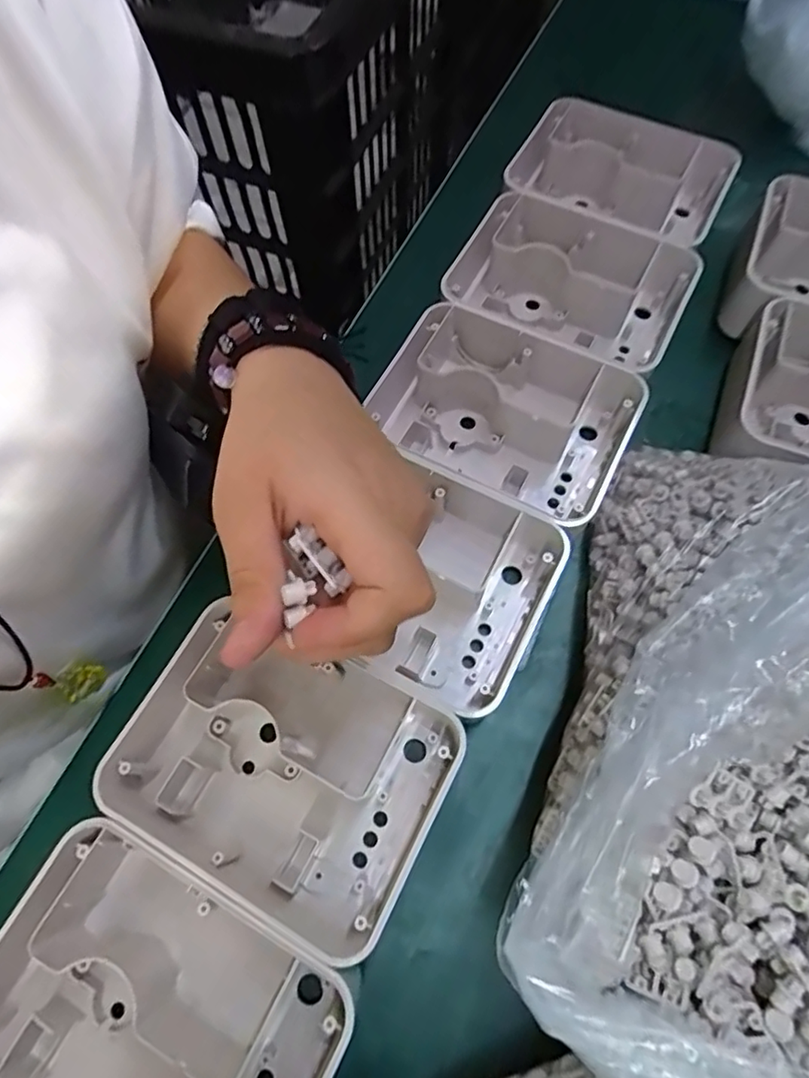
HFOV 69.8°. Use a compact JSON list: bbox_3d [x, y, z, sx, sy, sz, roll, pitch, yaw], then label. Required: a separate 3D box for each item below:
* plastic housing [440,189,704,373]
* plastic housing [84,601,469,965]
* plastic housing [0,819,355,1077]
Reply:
[{"bbox_3d":[0.092,-0.145,0.340,0.133,0.039,0.098,26,70,12],"label":"plastic housing"},{"bbox_3d":[-0.054,0.095,0.251,0.137,0.040,0.099,25,70,11],"label":"plastic housing"},{"bbox_3d":[-0.094,0.181,0.217,0.130,0.044,0.103,24,69,11],"label":"plastic housing"}]

